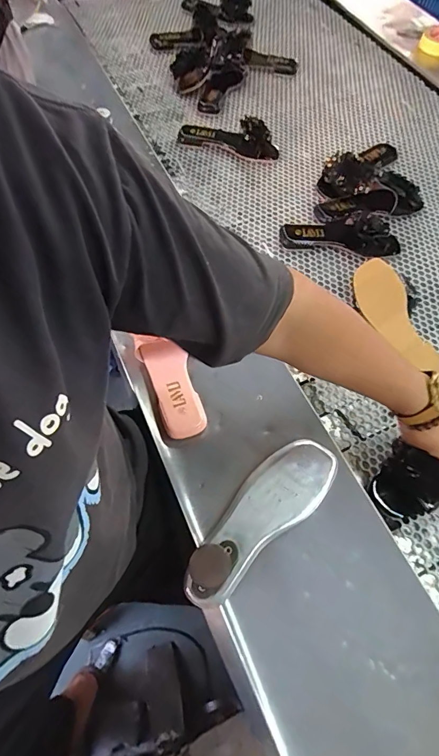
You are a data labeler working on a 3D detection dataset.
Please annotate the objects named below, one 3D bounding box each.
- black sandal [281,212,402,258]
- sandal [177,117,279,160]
[{"bbox_3d":[0.252,-0.302,0.851,0.246,0.068,0.098,11,63,6],"label":"black sandal"},{"bbox_3d":[0.025,-0.589,1.011,0.254,0.054,0.102,23,63,8],"label":"sandal"}]

